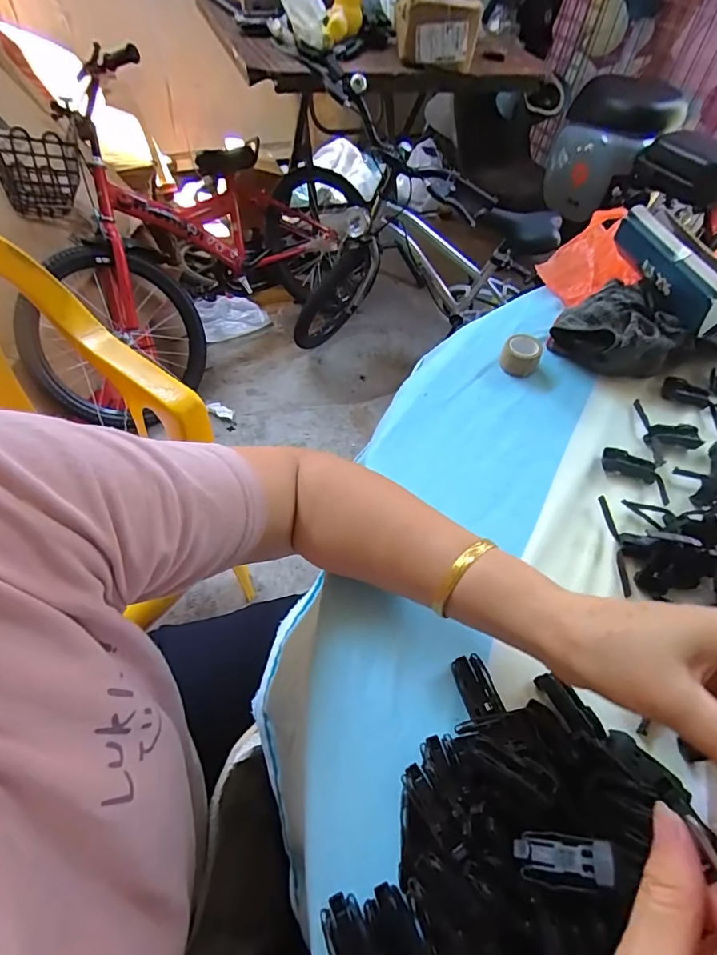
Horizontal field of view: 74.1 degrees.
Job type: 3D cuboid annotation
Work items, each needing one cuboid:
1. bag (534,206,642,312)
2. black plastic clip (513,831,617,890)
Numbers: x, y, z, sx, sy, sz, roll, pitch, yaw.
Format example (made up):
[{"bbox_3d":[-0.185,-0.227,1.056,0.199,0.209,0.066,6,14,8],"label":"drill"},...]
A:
[{"bbox_3d":[0.292,-0.262,0.577,0.142,0.049,0.103,-34,64,-23],"label":"bag"},{"bbox_3d":[0.097,0.181,0.224,0.042,0.009,0.020,-17,50,28],"label":"black plastic clip"}]

